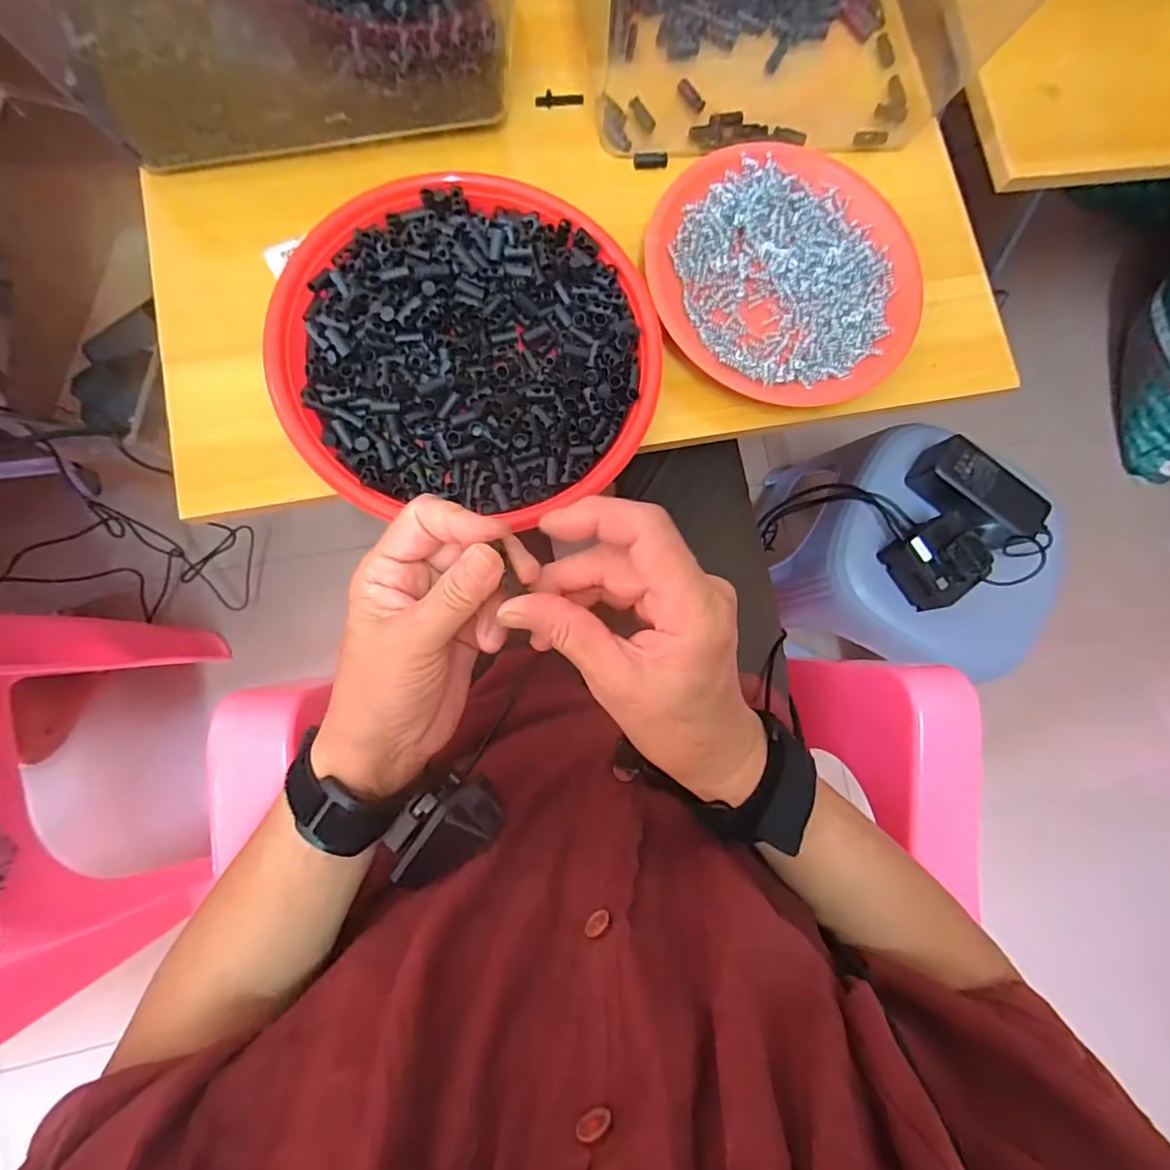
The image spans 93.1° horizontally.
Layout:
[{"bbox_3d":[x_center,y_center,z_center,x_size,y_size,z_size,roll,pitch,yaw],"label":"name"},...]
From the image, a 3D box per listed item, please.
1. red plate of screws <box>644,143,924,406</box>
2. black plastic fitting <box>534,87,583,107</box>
[{"bbox_3d":[0.140,-0.221,0.394,0.191,0.021,0.178,1,83,-7],"label":"red plate of screws"},{"bbox_3d":[-0.018,-0.360,0.410,0.035,0.008,0.007,-2,84,-7],"label":"black plastic fitting"}]

